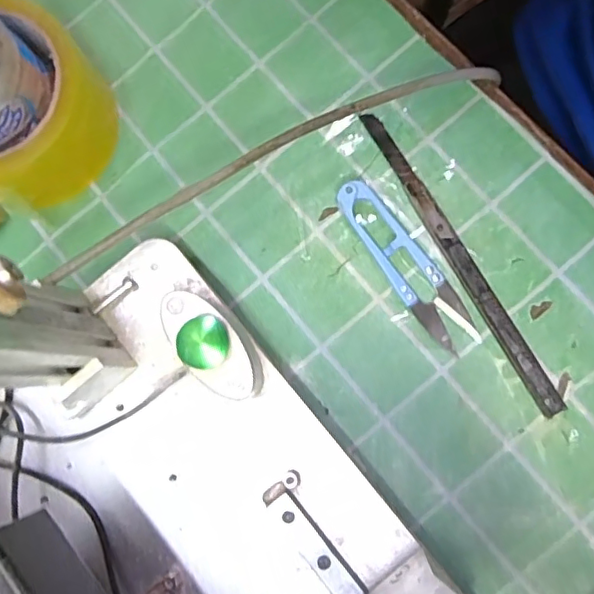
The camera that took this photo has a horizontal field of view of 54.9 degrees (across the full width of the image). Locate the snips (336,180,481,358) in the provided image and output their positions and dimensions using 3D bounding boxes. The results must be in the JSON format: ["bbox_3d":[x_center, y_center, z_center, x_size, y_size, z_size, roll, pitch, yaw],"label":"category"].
[{"bbox_3d":[0.057,-0.018,0.294,0.023,0.011,0.100,-35,80,0],"label":"snips"}]

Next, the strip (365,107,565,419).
[{"bbox_3d":[0.083,-0.021,0.293,0.011,0.007,0.179,-30,80,1],"label":"strip"}]

